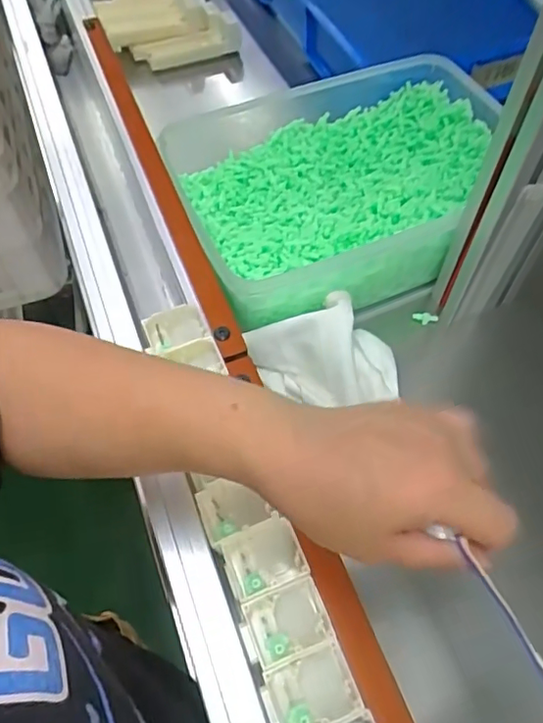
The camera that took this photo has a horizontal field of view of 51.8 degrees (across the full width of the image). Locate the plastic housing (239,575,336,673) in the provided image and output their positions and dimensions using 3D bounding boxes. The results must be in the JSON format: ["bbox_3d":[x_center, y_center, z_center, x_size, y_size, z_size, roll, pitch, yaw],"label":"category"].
[{"bbox_3d":[0.008,0.150,0.317,0.048,0.030,0.036,-19,61,-11],"label":"plastic housing"}]

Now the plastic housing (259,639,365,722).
[{"bbox_3d":[0.020,0.178,0.301,0.048,0.031,0.035,-20,61,-11],"label":"plastic housing"}]

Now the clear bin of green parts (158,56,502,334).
[{"bbox_3d":[0.089,-0.185,0.611,0.368,0.096,0.245,-24,62,-14],"label":"clear bin of green parts"}]

